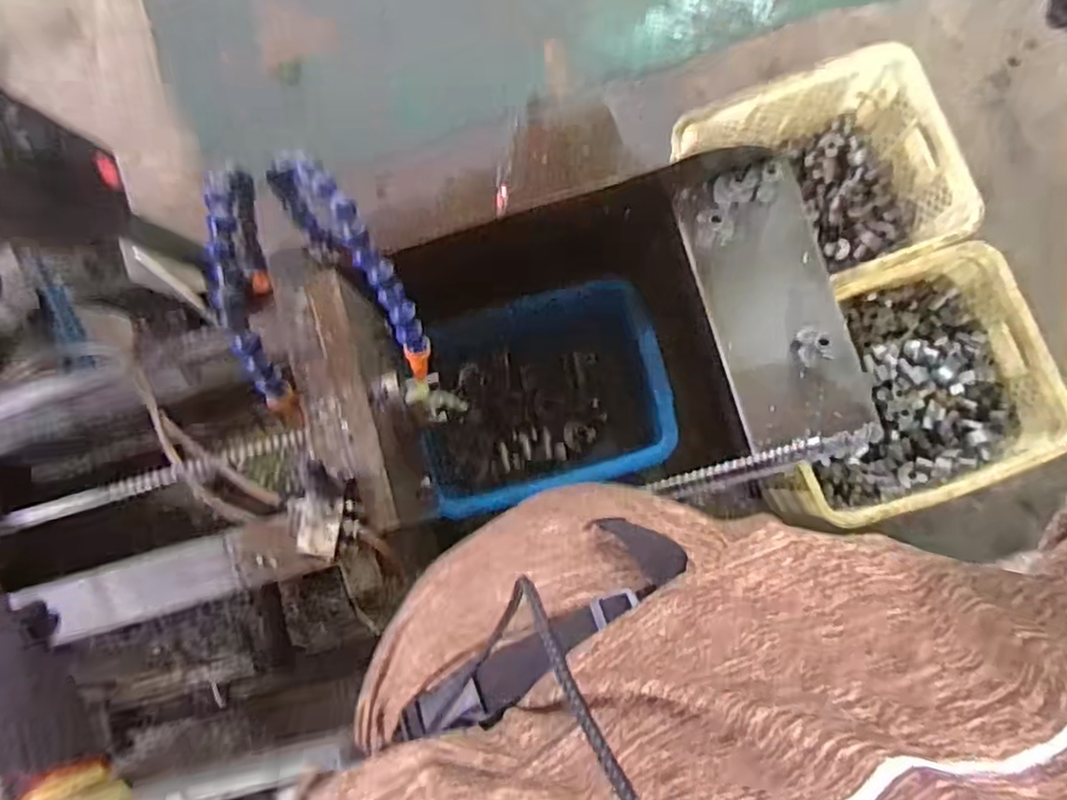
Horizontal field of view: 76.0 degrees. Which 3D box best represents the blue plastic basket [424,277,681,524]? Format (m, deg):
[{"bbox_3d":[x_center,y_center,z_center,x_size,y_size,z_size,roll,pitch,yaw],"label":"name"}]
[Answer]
[{"bbox_3d":[0.008,-0.005,0.932,0.327,0.098,0.258,-17,83,1],"label":"blue plastic basket"}]

